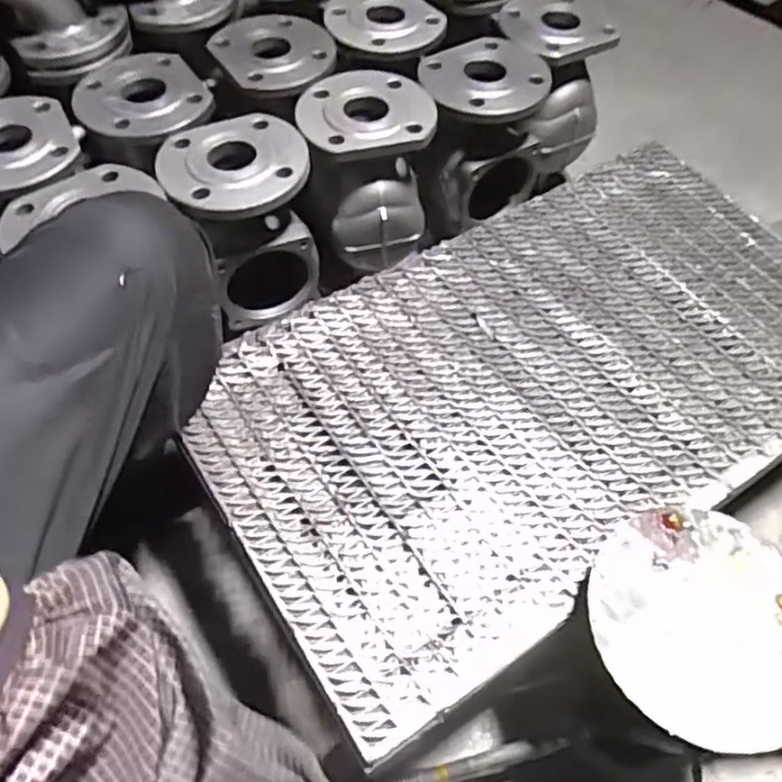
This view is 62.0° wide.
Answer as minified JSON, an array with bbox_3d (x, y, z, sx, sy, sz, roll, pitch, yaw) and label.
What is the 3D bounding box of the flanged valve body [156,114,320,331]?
[{"bbox_3d":[-0.167,-0.193,0.769,0.151,0.192,0.136,-18,60,-12],"label":"flanged valve body"}]

